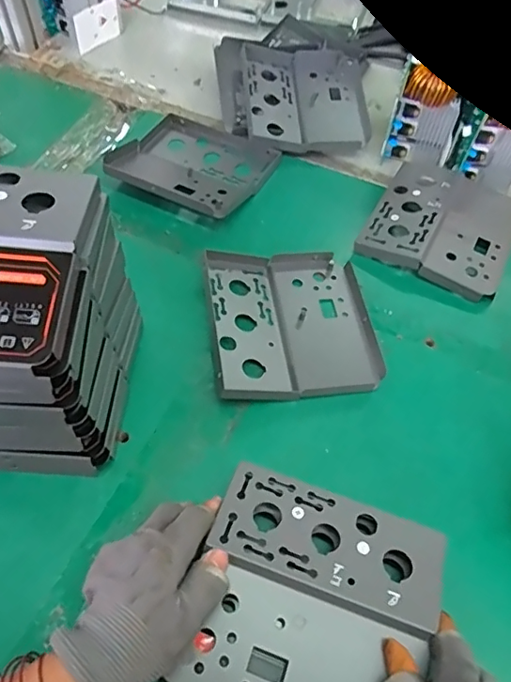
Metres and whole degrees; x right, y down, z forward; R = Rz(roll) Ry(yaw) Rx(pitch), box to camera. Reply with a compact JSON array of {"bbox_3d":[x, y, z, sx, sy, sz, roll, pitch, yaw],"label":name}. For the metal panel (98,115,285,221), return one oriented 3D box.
[{"bbox_3d":[-0.071,-0.210,0.616,0.158,0.033,0.167,25,58,14],"label":"metal panel"}]

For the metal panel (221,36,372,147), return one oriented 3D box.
[{"bbox_3d":[0.050,-0.308,0.683,0.182,0.049,0.174,-4,65,-6],"label":"metal panel"}]

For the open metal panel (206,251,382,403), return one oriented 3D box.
[{"bbox_3d":[0.033,-0.023,0.497,0.152,0.029,0.160,-5,56,-7],"label":"open metal panel"}]

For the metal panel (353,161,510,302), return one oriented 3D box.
[{"bbox_3d":[0.204,-0.122,0.577,0.146,0.027,0.152,26,58,14],"label":"metal panel"}]

